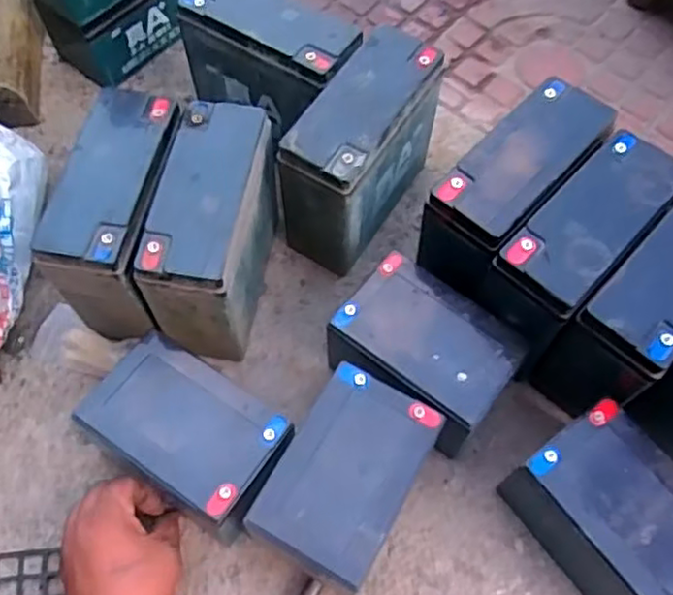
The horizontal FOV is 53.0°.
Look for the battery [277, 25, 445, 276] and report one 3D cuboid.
[{"bbox_3d":[0.023,-0.138,0.662,0.083,0.160,0.183,30,67,11],"label":"battery"}]

